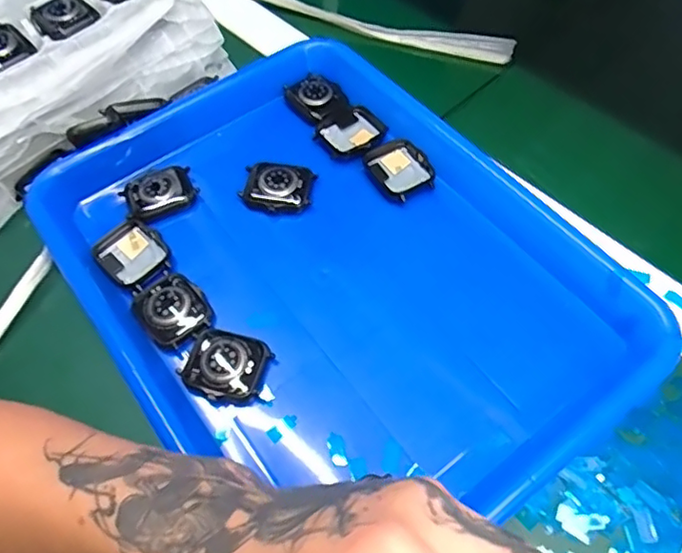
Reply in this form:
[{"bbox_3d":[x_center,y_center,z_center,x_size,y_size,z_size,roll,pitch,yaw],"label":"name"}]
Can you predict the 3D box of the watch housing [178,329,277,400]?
[{"bbox_3d":[-0.063,0.048,0.322,0.043,0.013,0.039,17,61,12],"label":"watch housing"}]

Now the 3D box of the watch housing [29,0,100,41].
[{"bbox_3d":[-0.195,-0.184,0.409,0.043,0.010,0.043,-41,64,-20],"label":"watch housing"}]

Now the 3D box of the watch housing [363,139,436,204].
[{"bbox_3d":[0.040,-0.072,0.390,0.036,0.009,0.046,-24,61,-12],"label":"watch housing"}]

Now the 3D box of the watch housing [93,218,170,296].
[{"bbox_3d":[-0.129,-0.013,0.362,0.037,0.008,0.044,-39,65,-19],"label":"watch housing"}]

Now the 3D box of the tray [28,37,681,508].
[{"bbox_3d":[-0.008,-0.008,0.345,0.251,0.031,0.324,-33,63,-17],"label":"tray"}]

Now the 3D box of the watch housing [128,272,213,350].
[{"bbox_3d":[-0.100,0.019,0.341,0.038,0.009,0.045,-37,64,-19],"label":"watch housing"}]

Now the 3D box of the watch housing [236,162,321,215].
[{"bbox_3d":[-0.042,-0.058,0.384,0.046,0.017,0.030,5,59,5],"label":"watch housing"}]

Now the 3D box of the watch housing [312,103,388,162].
[{"bbox_3d":[0.008,-0.103,0.413,0.049,0.006,0.042,-37,64,-19],"label":"watch housing"}]

